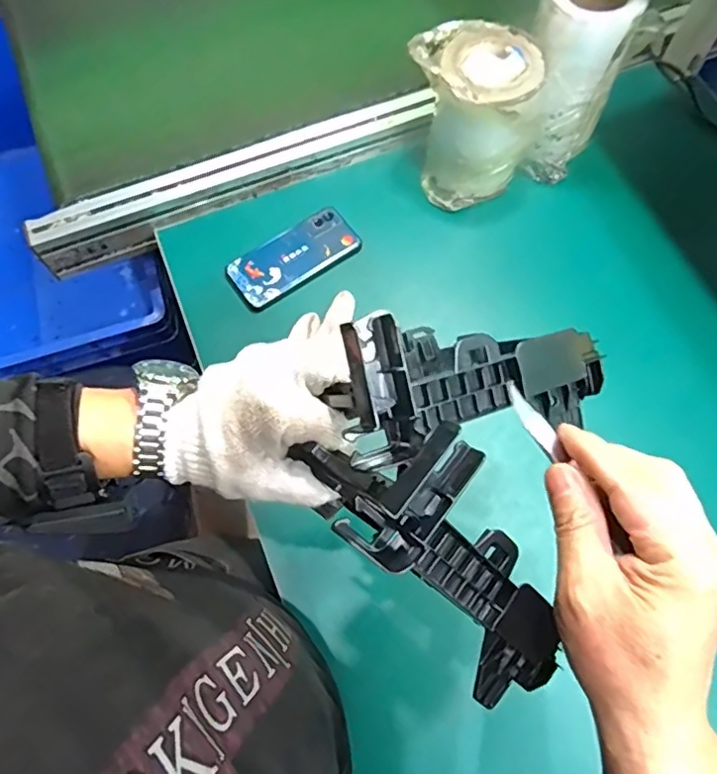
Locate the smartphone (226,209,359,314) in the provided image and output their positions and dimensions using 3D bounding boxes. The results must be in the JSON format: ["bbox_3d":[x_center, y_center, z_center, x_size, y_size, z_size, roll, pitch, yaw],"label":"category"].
[{"bbox_3d":[-0.081,-0.164,0.734,0.164,0.015,0.076,-35,80,-13],"label":"smartphone"}]

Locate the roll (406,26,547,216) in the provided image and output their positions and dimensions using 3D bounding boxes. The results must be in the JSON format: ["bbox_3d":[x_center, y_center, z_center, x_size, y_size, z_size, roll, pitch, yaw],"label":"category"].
[{"bbox_3d":[0.139,-0.333,0.722,0.125,0.157,0.134,0,69,1],"label":"roll"}]

